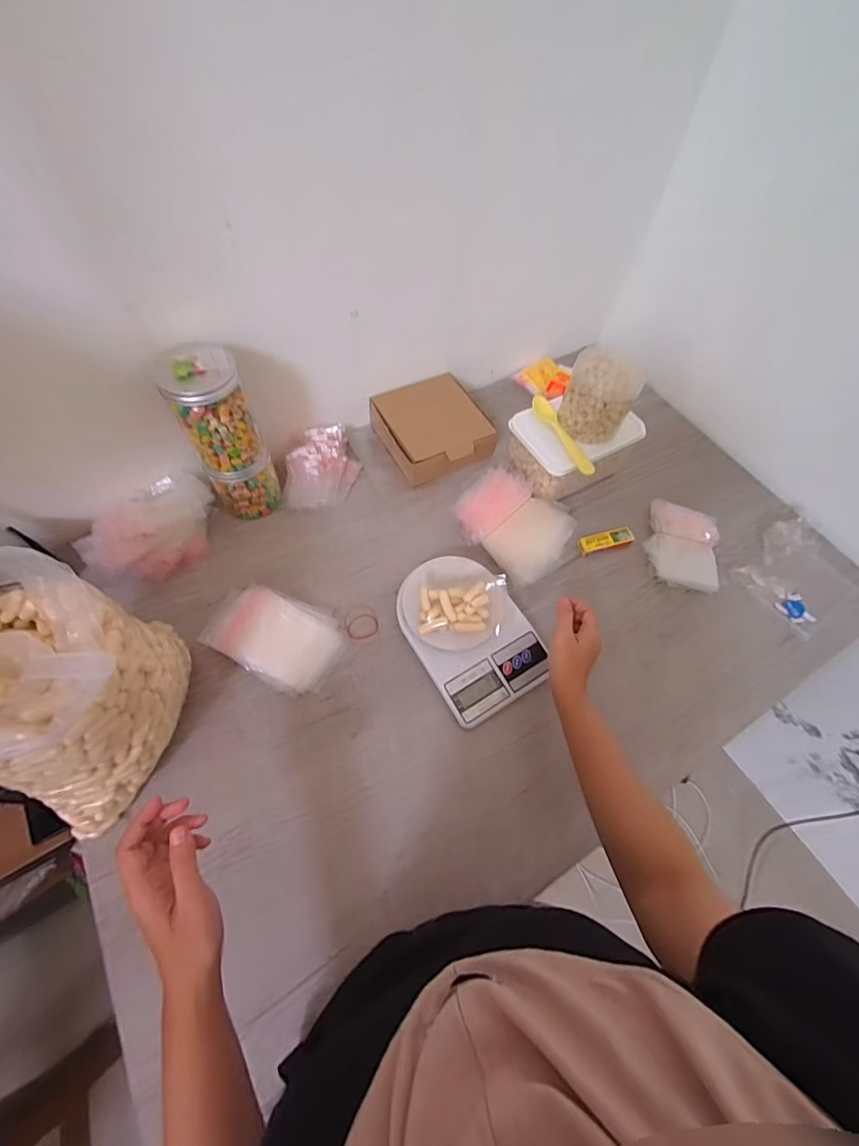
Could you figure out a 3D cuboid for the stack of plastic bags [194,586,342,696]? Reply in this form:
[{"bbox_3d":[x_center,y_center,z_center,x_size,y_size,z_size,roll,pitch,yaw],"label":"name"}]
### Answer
[{"bbox_3d":[-0.202,0.083,0.596,0.163,0.036,0.109,21,63,7],"label":"stack of plastic bags"}]

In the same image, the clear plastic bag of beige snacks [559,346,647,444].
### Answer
[{"bbox_3d":[0.244,-0.257,0.648,0.094,0.104,0.085,27,64,11],"label":"clear plastic bag of beige snacks"}]

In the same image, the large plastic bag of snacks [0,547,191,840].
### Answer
[{"bbox_3d":[-0.355,0.111,0.430,0.188,0.271,0.185,-40,71,-21],"label":"large plastic bag of snacks"}]

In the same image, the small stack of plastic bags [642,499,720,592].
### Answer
[{"bbox_3d":[0.387,-0.039,0.690,0.107,0.027,0.132,15,62,4],"label":"small stack of plastic bags"}]

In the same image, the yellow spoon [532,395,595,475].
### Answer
[{"bbox_3d":[0.196,-0.207,0.674,0.028,0.011,0.155,-18,65,-13],"label":"yellow spoon"}]

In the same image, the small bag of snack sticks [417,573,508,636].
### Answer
[{"bbox_3d":[0.042,0.044,0.595,0.108,0.046,0.071,3,62,-2],"label":"small bag of snack sticks"}]

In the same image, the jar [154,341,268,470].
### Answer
[{"bbox_3d":[-0.267,-0.203,0.562,0.082,0.137,0.079,2,62,-3],"label":"jar"}]

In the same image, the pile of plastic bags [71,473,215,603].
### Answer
[{"bbox_3d":[-0.392,-0.063,0.645,0.133,0.060,0.190,37,66,15],"label":"pile of plastic bags"}]

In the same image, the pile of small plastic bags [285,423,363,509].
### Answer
[{"bbox_3d":[-0.169,-0.171,0.720,0.101,0.052,0.157,17,62,5],"label":"pile of small plastic bags"}]

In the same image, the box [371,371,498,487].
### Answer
[{"bbox_3d":[0.007,-0.239,0.764,0.158,0.067,0.183,-27,67,-17],"label":"box"}]

